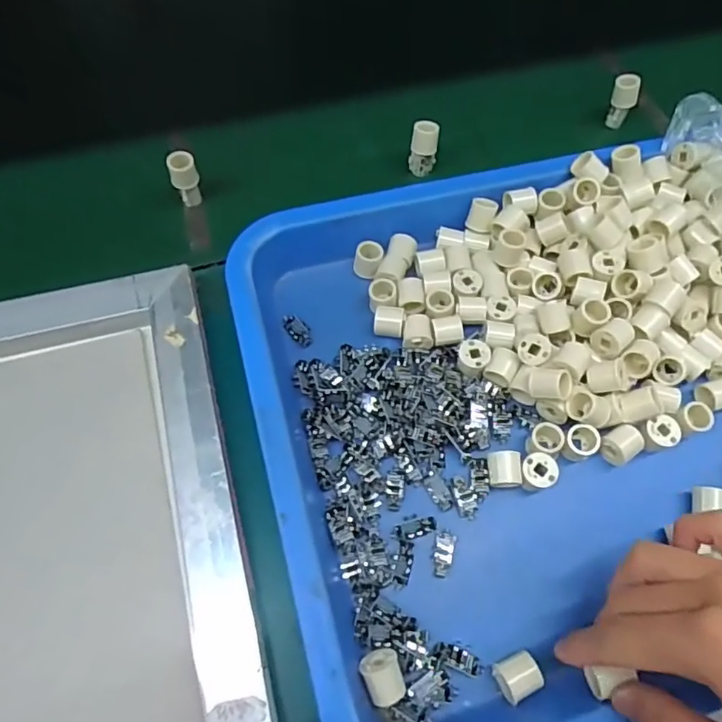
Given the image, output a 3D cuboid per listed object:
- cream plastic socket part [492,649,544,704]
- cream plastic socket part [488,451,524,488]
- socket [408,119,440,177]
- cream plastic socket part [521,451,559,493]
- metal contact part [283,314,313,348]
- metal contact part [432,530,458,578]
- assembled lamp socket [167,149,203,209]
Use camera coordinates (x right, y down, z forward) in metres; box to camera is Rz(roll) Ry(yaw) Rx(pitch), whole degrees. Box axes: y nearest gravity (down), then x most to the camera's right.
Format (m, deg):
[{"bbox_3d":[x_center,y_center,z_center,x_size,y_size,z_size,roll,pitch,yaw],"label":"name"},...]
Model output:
[{"bbox_3d":[0.080,0.162,0.288,0.021,0.017,0.020,-20,66,-12],"label":"cream plastic socket part"},{"bbox_3d":[0.084,0.064,0.332,0.019,0.015,0.019,0,63,-2],"label":"cream plastic socket part"},{"bbox_3d":[0.050,-0.168,0.444,0.021,0.038,0.018,8,63,2],"label":"socket"},{"bbox_3d":[0.104,0.067,0.331,0.020,0.020,0.020,1,63,-2],"label":"cream plastic socket part"},{"bbox_3d":[-0.043,-0.021,0.380,0.014,0.004,0.028,-34,69,-17],"label":"metal contact part"},{"bbox_3d":[0.047,0.109,0.319,0.011,0.005,0.025,13,63,4],"label":"metal contact part"},{"bbox_3d":[-0.130,-0.135,0.418,0.018,0.042,0.017,-12,64,-8],"label":"assembled lamp socket"}]

